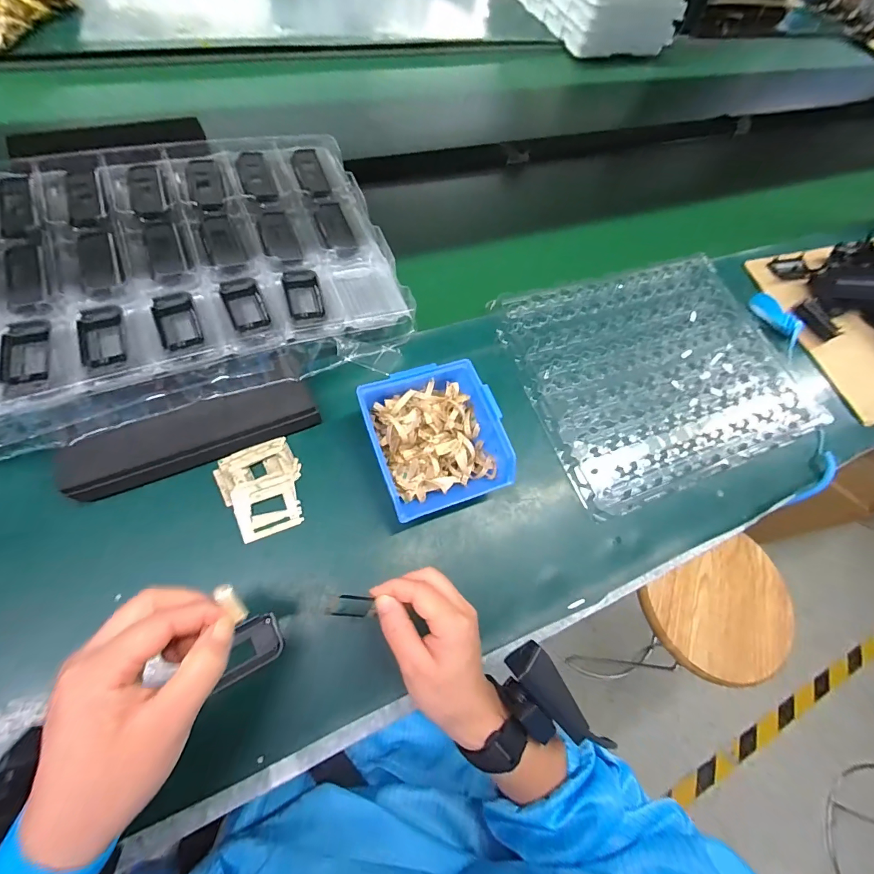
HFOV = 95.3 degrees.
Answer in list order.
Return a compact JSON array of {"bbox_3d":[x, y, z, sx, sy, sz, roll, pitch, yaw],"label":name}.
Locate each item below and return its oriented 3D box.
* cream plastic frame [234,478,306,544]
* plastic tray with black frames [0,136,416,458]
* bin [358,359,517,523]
[{"bbox_3d":[-0.162,0.066,0.381,0.056,0.004,0.053,-18,81,-18],"label":"cream plastic frame"},{"bbox_3d":[-0.297,-0.174,0.406,0.507,0.034,0.325,-16,75,-19],"label":"plastic tray with black frames"},{"bbox_3d":[-0.001,0.002,0.401,0.129,0.061,0.135,-17,73,-15],"label":"bin"}]

